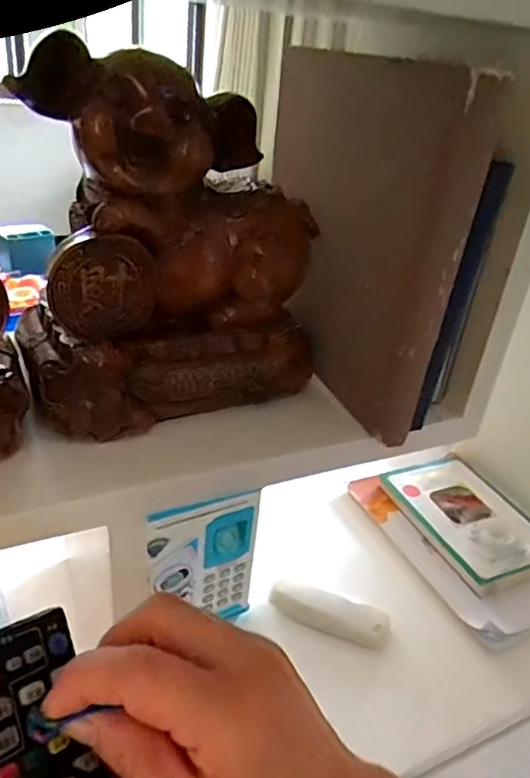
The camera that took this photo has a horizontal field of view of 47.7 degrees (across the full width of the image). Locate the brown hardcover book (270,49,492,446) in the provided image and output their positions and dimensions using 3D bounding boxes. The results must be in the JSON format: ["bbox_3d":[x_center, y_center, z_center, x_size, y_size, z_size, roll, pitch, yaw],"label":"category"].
[{"bbox_3d":[0.061,-0.120,0.463,0.018,0.238,0.227,-7,33,-25],"label":"brown hardcover book"}]

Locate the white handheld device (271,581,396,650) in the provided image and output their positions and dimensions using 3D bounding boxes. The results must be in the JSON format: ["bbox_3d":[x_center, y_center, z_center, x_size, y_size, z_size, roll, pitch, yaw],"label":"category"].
[{"bbox_3d":[0.069,0.244,0.647,0.129,0.040,0.032,13,31,11],"label":"white handheld device"}]

